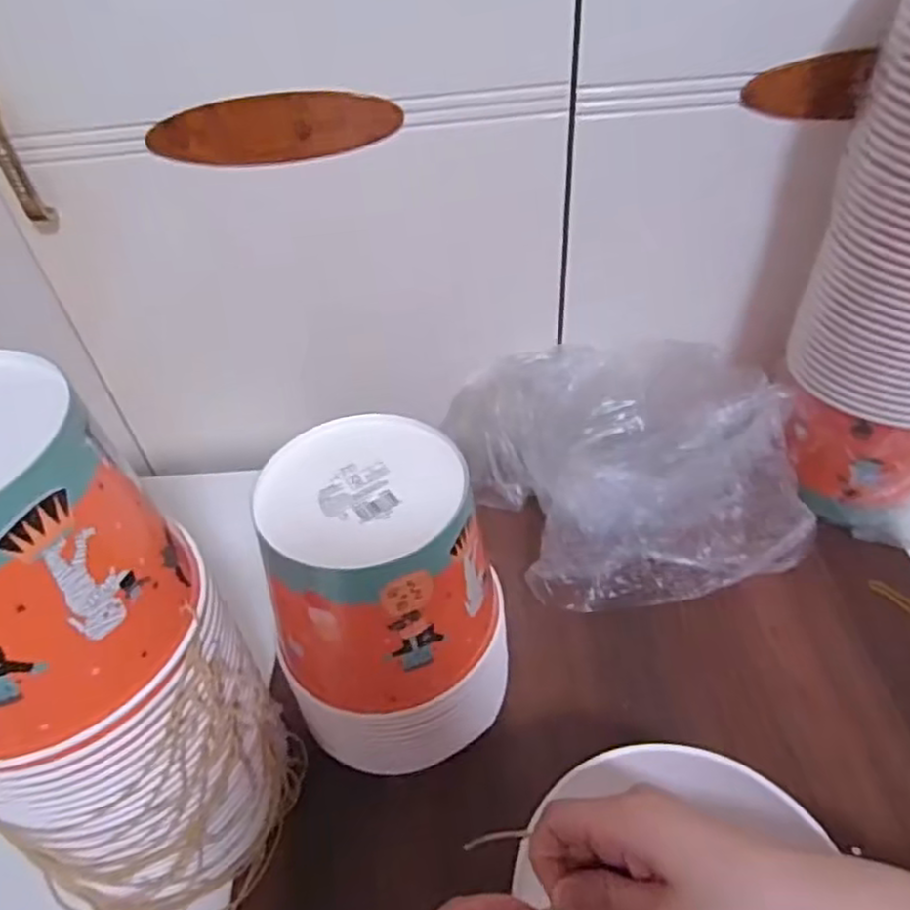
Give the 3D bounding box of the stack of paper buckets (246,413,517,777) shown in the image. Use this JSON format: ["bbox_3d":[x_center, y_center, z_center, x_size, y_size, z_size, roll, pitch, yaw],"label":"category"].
[{"bbox_3d":[-0.042,0.102,0.498,0.141,0.218,0.155,-12,46,-6],"label":"stack of paper buckets"}]

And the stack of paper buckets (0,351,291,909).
[{"bbox_3d":[-0.203,0.123,0.394,0.145,0.324,0.152,-16,47,-11],"label":"stack of paper buckets"}]

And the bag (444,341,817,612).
[{"bbox_3d":[0.152,-0.001,0.641,0.284,0.131,0.240,-10,46,-5],"label":"bag"}]

